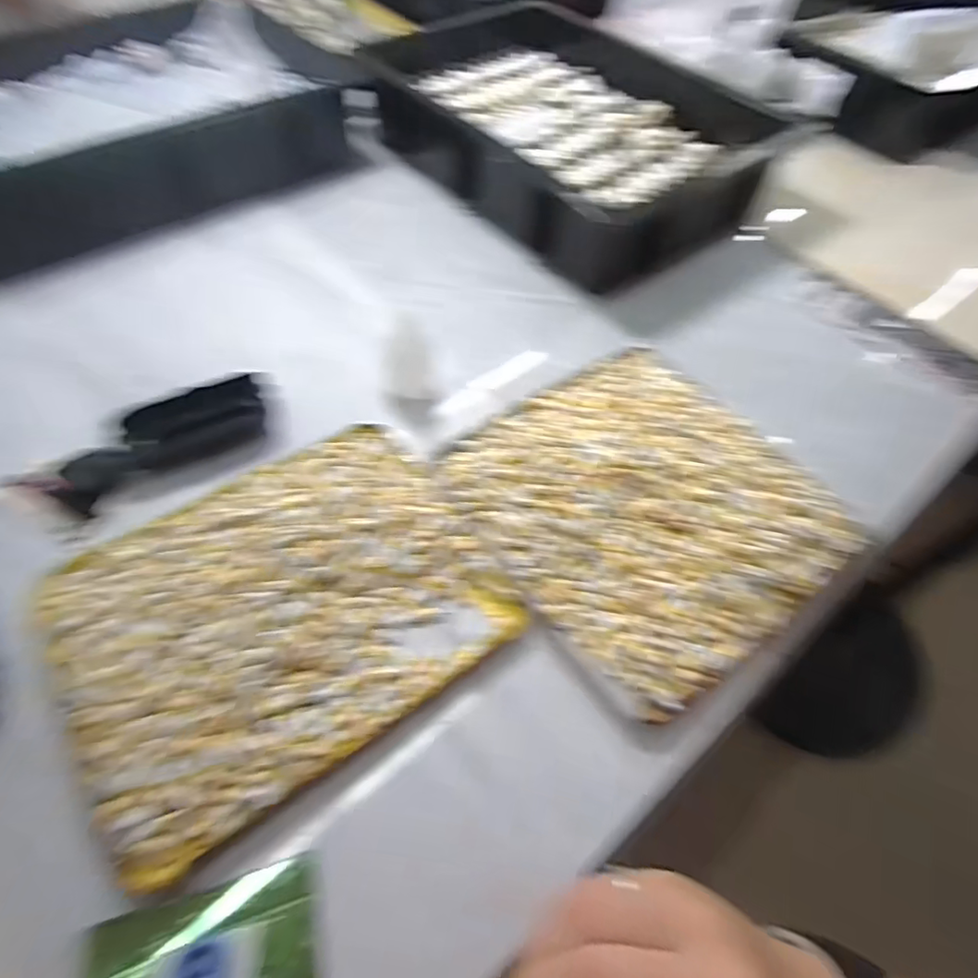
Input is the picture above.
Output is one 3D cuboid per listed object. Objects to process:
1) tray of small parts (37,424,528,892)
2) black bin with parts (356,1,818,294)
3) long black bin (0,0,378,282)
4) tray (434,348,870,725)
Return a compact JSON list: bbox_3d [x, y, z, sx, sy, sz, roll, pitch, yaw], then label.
[{"bbox_3d":[-0.124,0.070,0.339,0.236,0.022,0.203,-30,65,-17],"label":"tray of small parts"},{"bbox_3d":[0.073,-0.423,0.630,0.301,0.078,0.460,-35,64,-24],"label":"black bin with parts"},{"bbox_3d":[-0.383,-0.409,0.614,0.466,0.100,0.313,-35,64,-24],"label":"long black bin"},{"bbox_3d":[0.113,0.005,0.392,0.222,0.017,0.238,-32,62,-22],"label":"tray"}]

